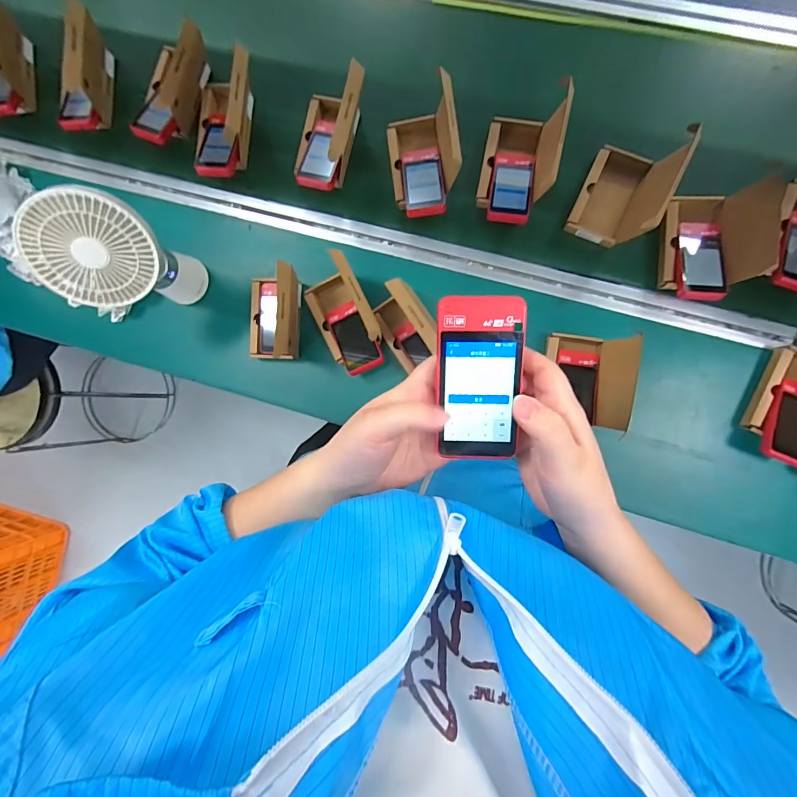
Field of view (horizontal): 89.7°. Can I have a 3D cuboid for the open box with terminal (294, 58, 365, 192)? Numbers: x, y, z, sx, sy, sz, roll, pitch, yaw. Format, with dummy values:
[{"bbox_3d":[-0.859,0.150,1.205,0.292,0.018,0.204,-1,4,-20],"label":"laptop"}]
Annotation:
[{"bbox_3d":[-0.118,-0.432,0.655,0.105,0.131,0.155,12,90,1],"label":"open box with terminal"}]

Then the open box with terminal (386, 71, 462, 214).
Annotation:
[{"bbox_3d":[0.038,-0.386,0.639,0.098,0.112,0.179,-7,89,1],"label":"open box with terminal"}]

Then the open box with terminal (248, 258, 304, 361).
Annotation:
[{"bbox_3d":[-0.205,-0.134,0.640,0.090,0.134,0.132,4,90,1],"label":"open box with terminal"}]

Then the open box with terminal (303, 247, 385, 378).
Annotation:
[{"bbox_3d":[-0.086,-0.125,0.626,0.087,0.122,0.152,-27,89,1],"label":"open box with terminal"}]

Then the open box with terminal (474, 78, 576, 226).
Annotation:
[{"bbox_3d":[0.186,-0.373,0.620,0.097,0.116,0.185,11,90,1],"label":"open box with terminal"}]

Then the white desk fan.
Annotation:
[{"bbox_3d":[-0.392,-0.190,0.590,0.128,0.244,0.136,22,90,1],"label":"white desk fan"}]

